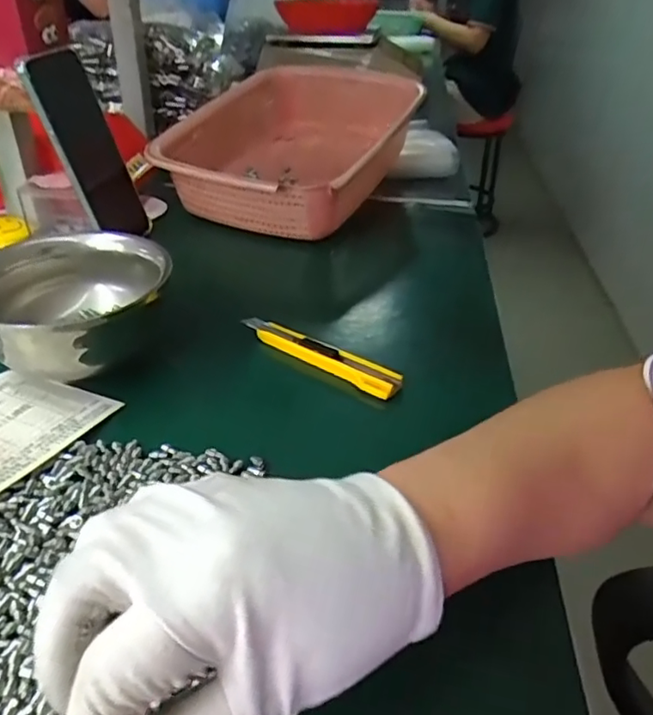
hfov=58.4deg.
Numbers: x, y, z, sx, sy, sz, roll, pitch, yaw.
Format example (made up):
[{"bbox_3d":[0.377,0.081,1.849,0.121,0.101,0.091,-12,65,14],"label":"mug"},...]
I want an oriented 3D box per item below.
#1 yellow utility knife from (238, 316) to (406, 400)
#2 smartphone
[{"bbox_3d":[-0.006,-0.002,0.407,0.124,0.011,0.019,23,41,26],"label":"yellow utility knife"},{"bbox_3d":[-0.203,-0.178,0.508,0.011,0.160,0.077,-1,38,18],"label":"smartphone"}]

